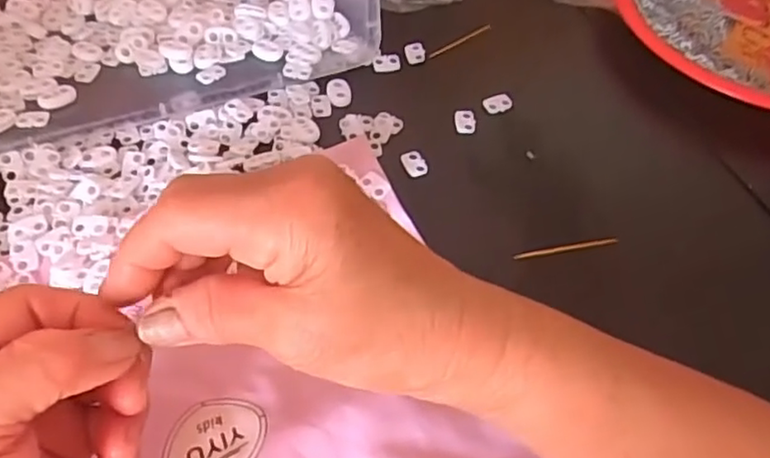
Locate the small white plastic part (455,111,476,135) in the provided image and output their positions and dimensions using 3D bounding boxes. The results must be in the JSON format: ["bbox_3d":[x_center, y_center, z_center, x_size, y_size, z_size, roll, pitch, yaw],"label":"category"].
[{"bbox_3d":[0.052,-0.070,0.418,0.013,0.004,0.018,3,55,-2],"label":"small white plastic part"}]

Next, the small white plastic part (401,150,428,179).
[{"bbox_3d":[0.018,-0.041,0.395,0.013,0.004,0.019,-14,57,-14],"label":"small white plastic part"}]

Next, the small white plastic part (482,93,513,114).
[{"bbox_3d":[0.076,-0.084,0.430,0.020,0.004,0.014,-18,58,-16],"label":"small white plastic part"}]

